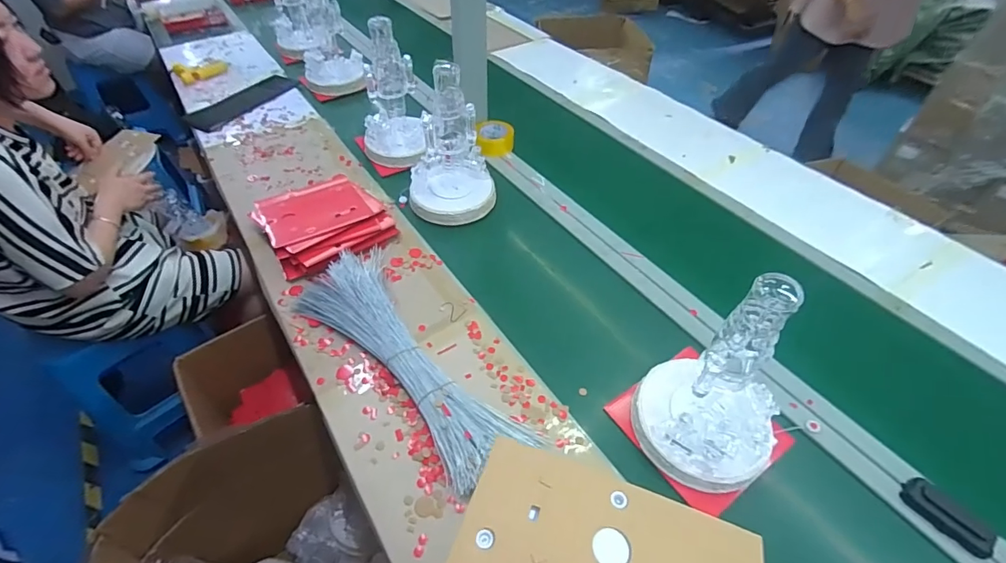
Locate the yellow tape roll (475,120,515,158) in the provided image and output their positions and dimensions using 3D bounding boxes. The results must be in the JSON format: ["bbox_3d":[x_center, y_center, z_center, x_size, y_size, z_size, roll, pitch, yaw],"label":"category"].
[{"bbox_3d":[-0.022,-0.403,1.268,0.106,0.051,0.107,0,48,0],"label":"yellow tape roll"}]

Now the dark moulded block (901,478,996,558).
[{"bbox_3d":[0.633,0.333,0.641,0.052,0.017,0.105,-32,55,-25],"label":"dark moulded block"}]

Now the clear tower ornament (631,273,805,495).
[{"bbox_3d":[0.305,0.140,0.621,0.198,0.304,0.169,32,56,25],"label":"clear tower ornament"}]

